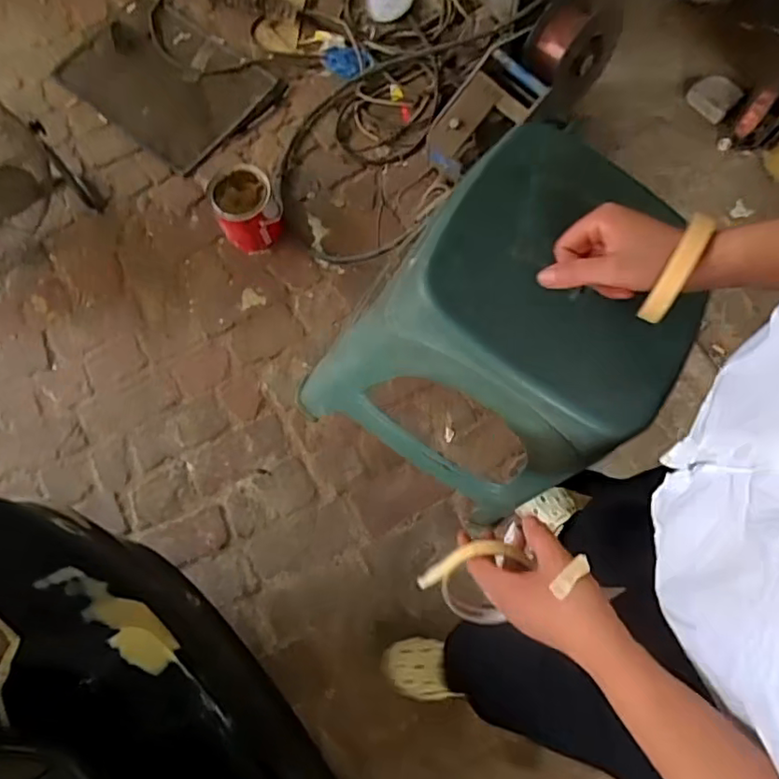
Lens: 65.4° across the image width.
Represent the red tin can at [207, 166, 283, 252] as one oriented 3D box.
[{"bbox_3d":[-0.358,-0.451,1.532,0.156,0.147,0.167,-23,75,-5],"label":"red tin can"}]

